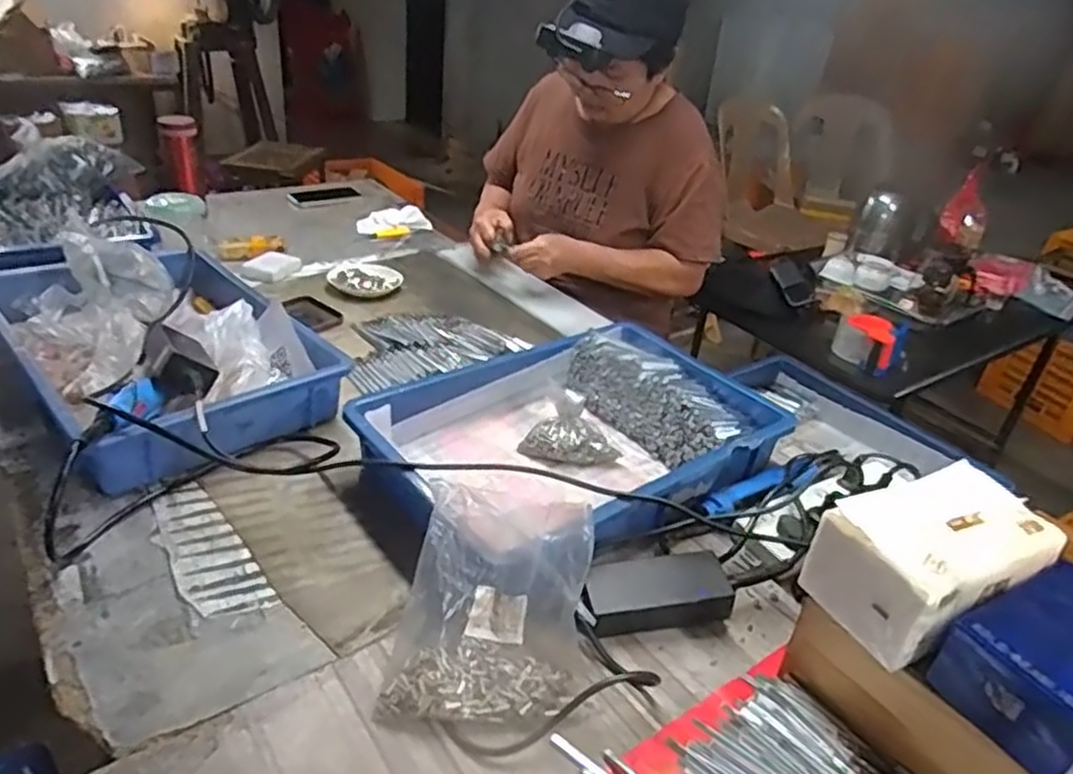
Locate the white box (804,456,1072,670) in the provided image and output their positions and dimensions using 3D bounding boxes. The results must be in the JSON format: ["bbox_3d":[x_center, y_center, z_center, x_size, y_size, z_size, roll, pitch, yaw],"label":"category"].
[{"bbox_3d":[0.297,0.127,0.544,0.152,0.088,0.094,-8,34,-23],"label":"white box"}]

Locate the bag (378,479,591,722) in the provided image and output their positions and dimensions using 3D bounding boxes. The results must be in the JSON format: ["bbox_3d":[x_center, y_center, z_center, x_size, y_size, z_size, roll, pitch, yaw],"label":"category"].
[{"bbox_3d":[-0.036,0.169,0.576,0.149,0.126,0.138,5,31,-2],"label":"bag"}]

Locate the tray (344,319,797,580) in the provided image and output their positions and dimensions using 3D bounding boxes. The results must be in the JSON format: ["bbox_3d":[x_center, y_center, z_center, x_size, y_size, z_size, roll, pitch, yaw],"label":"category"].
[{"bbox_3d":[0.042,0.054,0.817,0.439,0.091,0.288,-15,37,-31],"label":"tray"}]

